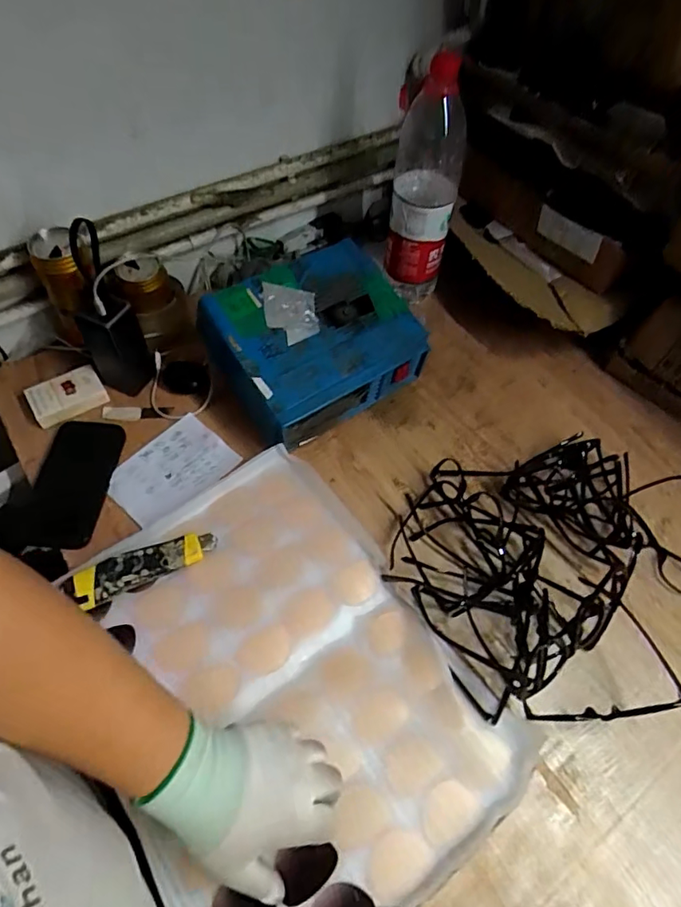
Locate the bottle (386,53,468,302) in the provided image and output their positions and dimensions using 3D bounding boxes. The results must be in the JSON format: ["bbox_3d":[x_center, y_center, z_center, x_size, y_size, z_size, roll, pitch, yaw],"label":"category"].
[{"bbox_3d":[0.114,-0.358,0.725,0.086,0.293,0.083,6,57,1],"label":"bottle"}]

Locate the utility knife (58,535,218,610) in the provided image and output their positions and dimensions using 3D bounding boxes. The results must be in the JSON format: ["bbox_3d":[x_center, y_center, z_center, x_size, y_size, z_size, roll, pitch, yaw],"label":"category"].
[{"bbox_3d":[-0.202,0.114,0.544,0.145,0.021,0.037,-24,61,-17],"label":"utility knife"}]

